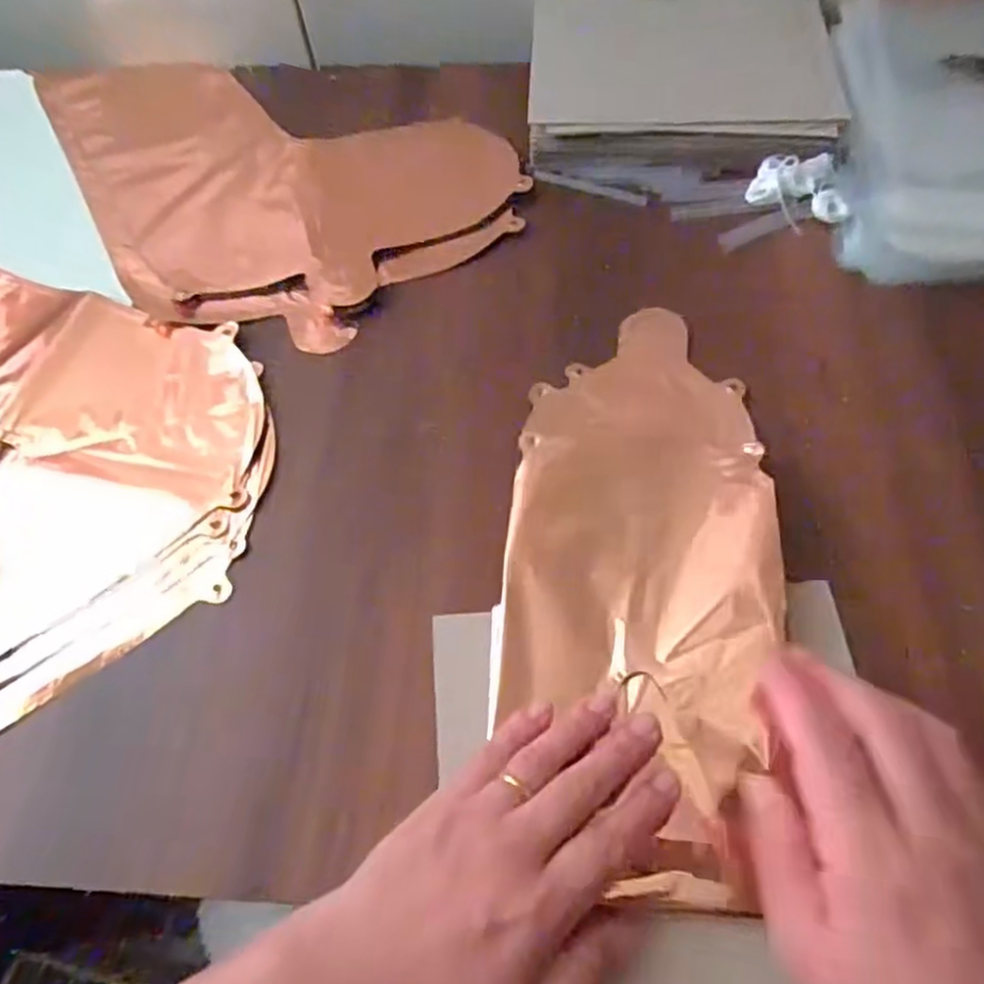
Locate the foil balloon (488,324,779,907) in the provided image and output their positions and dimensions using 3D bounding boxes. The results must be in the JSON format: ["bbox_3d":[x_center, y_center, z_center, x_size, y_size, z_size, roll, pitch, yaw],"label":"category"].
[{"bbox_3d":[0.071,0.029,0.351,0.127,0.018,0.293,0,61,4],"label":"foil balloon"}]

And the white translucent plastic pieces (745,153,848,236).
[{"bbox_3d":[0.194,-0.193,0.457,0.058,0.013,0.048,13,65,10],"label":"white translucent plastic pieces"}]

